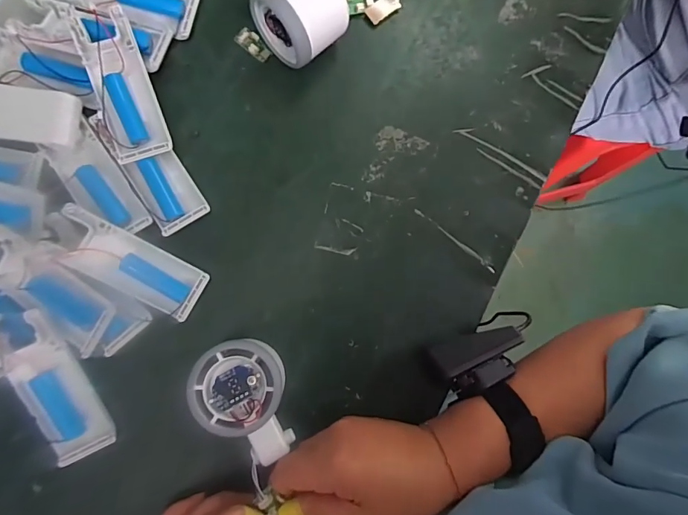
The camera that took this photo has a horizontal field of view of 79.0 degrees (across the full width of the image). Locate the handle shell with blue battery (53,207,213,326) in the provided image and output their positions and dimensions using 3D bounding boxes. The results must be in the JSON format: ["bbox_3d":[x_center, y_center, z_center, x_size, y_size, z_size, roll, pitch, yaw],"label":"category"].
[{"bbox_3d":[-0.151,0.005,0.295,0.099,0.020,0.038,30,81,-3],"label":"handle shell with blue battery"}]

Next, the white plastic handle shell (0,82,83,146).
[{"bbox_3d":[-0.239,-0.104,0.290,0.095,0.011,0.038,5,83,-7],"label":"white plastic handle shell"}]

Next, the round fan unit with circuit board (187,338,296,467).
[{"bbox_3d":[-0.066,0.095,0.269,0.057,0.022,0.080,-8,85,-8],"label":"round fan unit with circuit board"}]

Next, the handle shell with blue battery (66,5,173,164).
[{"bbox_3d":[-0.160,-0.123,0.298,0.039,0.018,0.105,-18,95,-2],"label":"handle shell with blue battery"}]

